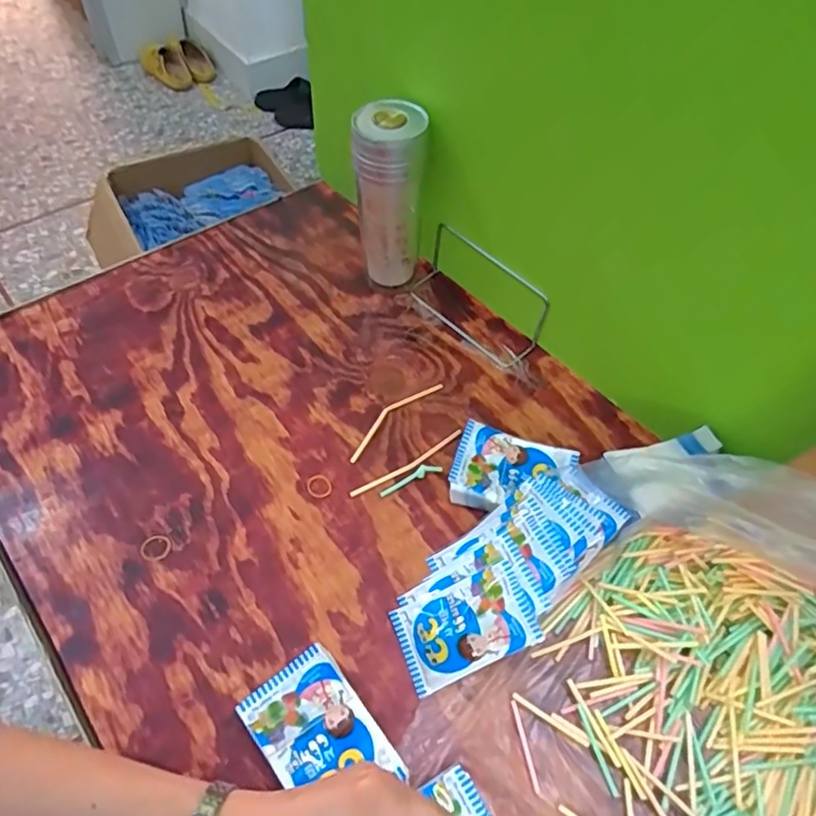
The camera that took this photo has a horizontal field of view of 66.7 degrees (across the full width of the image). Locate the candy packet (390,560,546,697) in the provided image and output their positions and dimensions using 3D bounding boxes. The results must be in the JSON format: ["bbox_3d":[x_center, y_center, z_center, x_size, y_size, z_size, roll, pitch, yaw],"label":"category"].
[{"bbox_3d":[0.042,0.166,0.469,0.102,0.011,0.064,-29,63,10],"label":"candy packet"}]

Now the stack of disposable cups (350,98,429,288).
[{"bbox_3d":[-0.022,-0.201,0.622,0.062,0.192,0.058,1,56,-4],"label":"stack of disposable cups"}]

